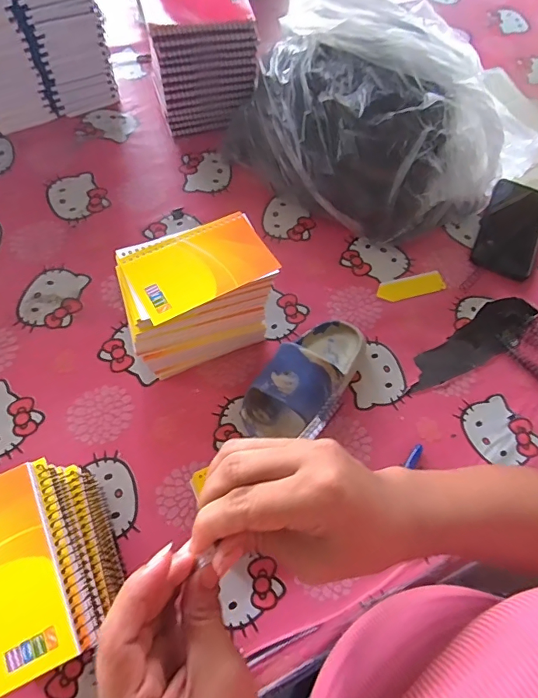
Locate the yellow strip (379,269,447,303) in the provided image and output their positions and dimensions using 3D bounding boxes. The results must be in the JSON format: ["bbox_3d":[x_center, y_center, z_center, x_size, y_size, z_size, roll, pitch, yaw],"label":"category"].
[{"bbox_3d":[0.180,-0.080,0.576,0.086,0.006,0.031,-15,65,-10],"label":"yellow strip"}]

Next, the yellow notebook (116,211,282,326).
[{"bbox_3d":[-0.066,-0.080,0.425,0.132,0.006,0.082,-25,67,-14],"label":"yellow notebook"}]

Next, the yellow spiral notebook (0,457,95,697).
[{"bbox_3d":[-0.179,0.151,0.302,0.087,0.014,0.130,-23,66,-13],"label":"yellow spiral notebook"}]

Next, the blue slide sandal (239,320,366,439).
[{"bbox_3d":[0.041,0.026,0.485,0.081,0.072,0.164,29,65,12],"label":"blue slide sandal"}]

